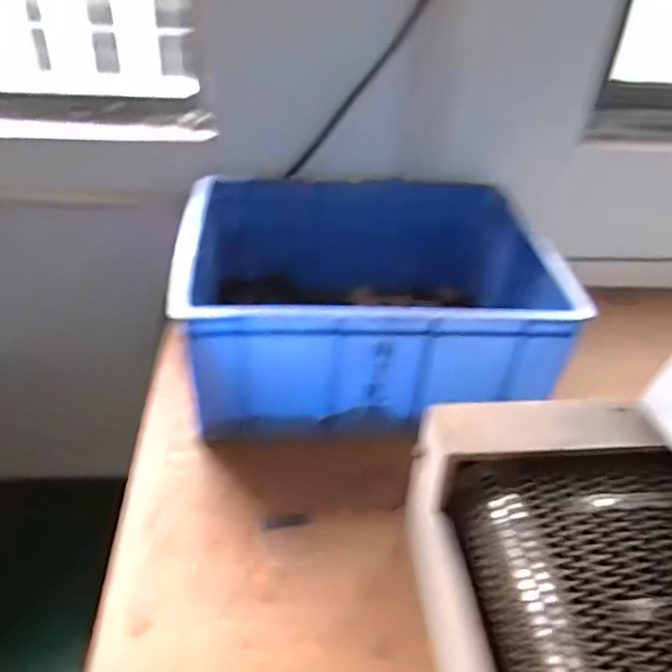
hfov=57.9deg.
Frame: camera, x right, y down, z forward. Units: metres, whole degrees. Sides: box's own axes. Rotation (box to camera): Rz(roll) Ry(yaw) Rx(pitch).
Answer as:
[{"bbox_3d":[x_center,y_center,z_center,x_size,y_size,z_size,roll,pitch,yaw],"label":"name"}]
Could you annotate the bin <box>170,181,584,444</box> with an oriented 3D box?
[{"bbox_3d":[0.042,-0.061,0.976,0.533,0.226,0.405,-2,38,-7],"label":"bin"}]

